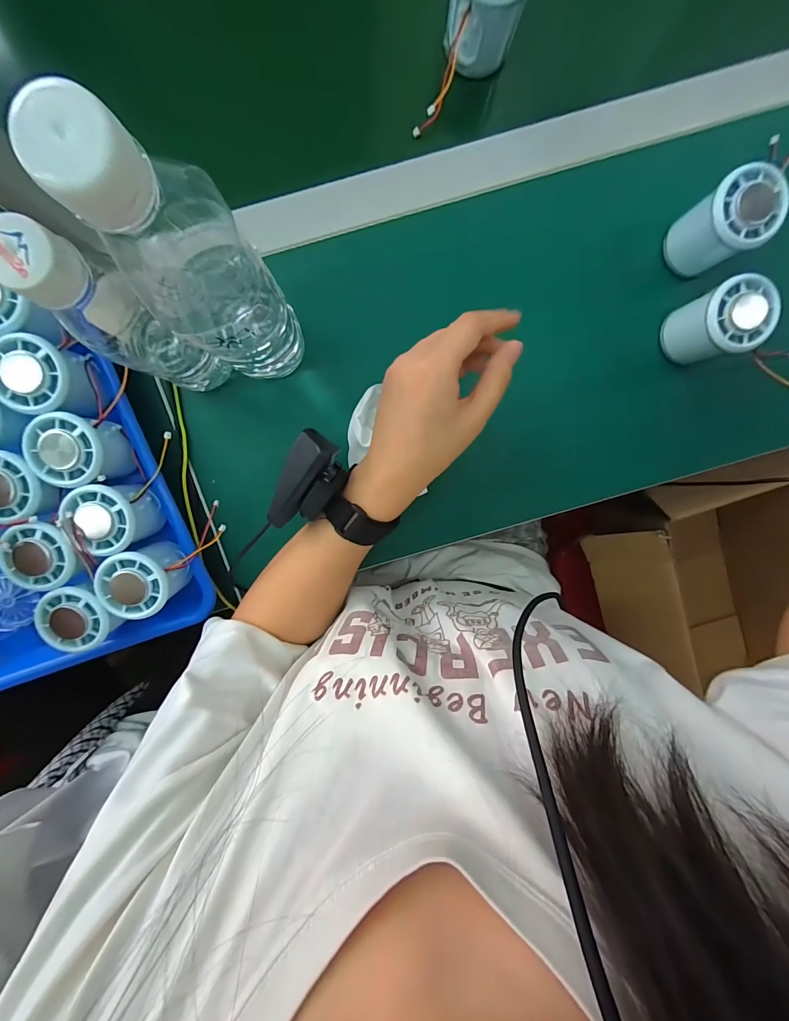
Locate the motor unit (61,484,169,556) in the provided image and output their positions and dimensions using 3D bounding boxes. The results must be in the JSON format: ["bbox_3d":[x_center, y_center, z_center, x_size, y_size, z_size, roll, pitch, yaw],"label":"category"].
[{"bbox_3d":[-0.230,0.006,0.304,0.049,0.046,0.055,-3,97,-2],"label":"motor unit"}]

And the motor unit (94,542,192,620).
[{"bbox_3d":[-0.211,0.059,0.313,0.052,0.045,0.056,0,97,-3],"label":"motor unit"}]

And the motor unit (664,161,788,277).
[{"bbox_3d":[0.274,-0.237,0.307,0.050,0.060,0.054,0,97,-3],"label":"motor unit"}]

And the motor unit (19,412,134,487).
[{"bbox_3d":[-0.247,-0.047,0.292,0.054,0.044,0.052,0,97,-3],"label":"motor unit"}]

